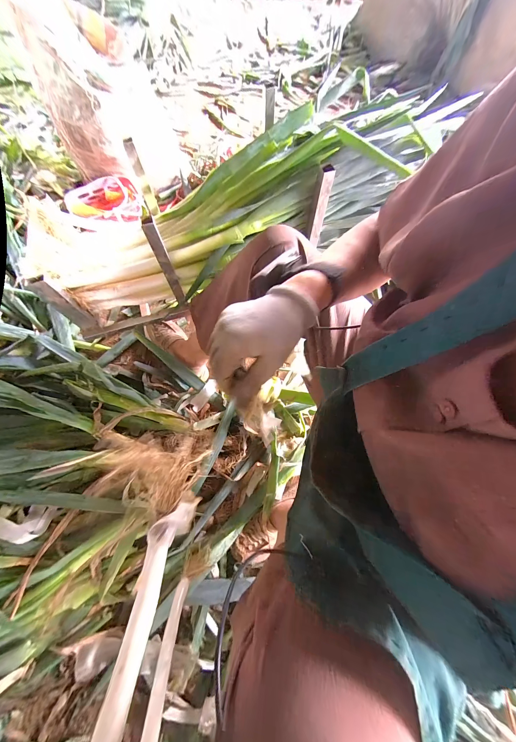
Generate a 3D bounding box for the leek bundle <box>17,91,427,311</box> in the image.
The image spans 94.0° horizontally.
[{"bbox_3d":[-0.108,-0.407,0.577,0.868,0.210,0.244,-22,67,9],"label":"leek bundle"}]

